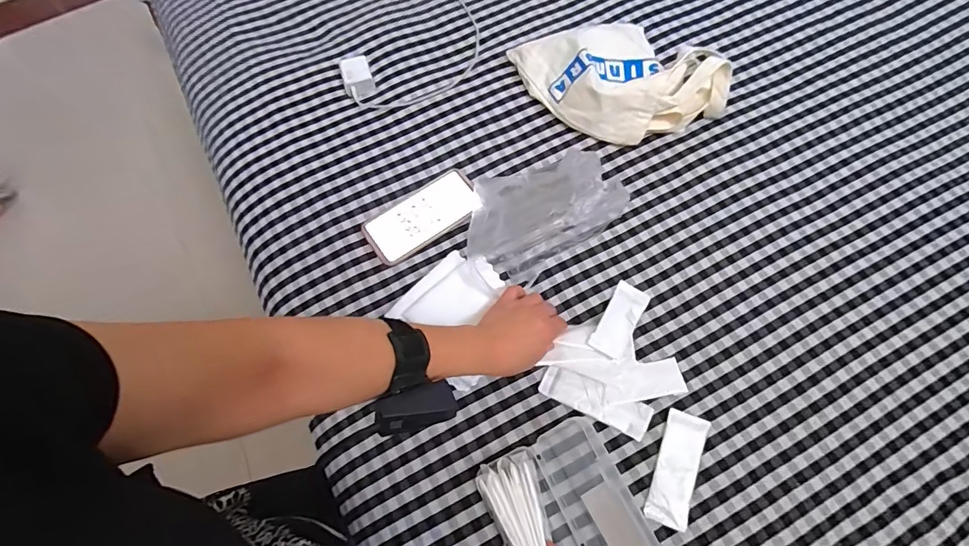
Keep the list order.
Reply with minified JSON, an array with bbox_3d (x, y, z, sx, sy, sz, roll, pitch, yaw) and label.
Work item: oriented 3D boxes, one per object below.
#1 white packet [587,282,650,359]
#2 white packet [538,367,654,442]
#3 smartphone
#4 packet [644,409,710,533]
[{"bbox_3d":[0.170,0.058,0.613,0.043,0.005,0.110,33,57,8],"label":"white packet"},{"bbox_3d":[0.130,0.150,0.576,0.128,0.007,0.040,25,68,14],"label":"white packet"},{"bbox_3d":[-0.087,-0.081,0.690,0.166,0.014,0.084,-35,71,-8],"label":"smartphone"},{"bbox_3d":[0.211,0.214,0.535,0.042,0.009,0.119,20,67,12],"label":"packet"}]

